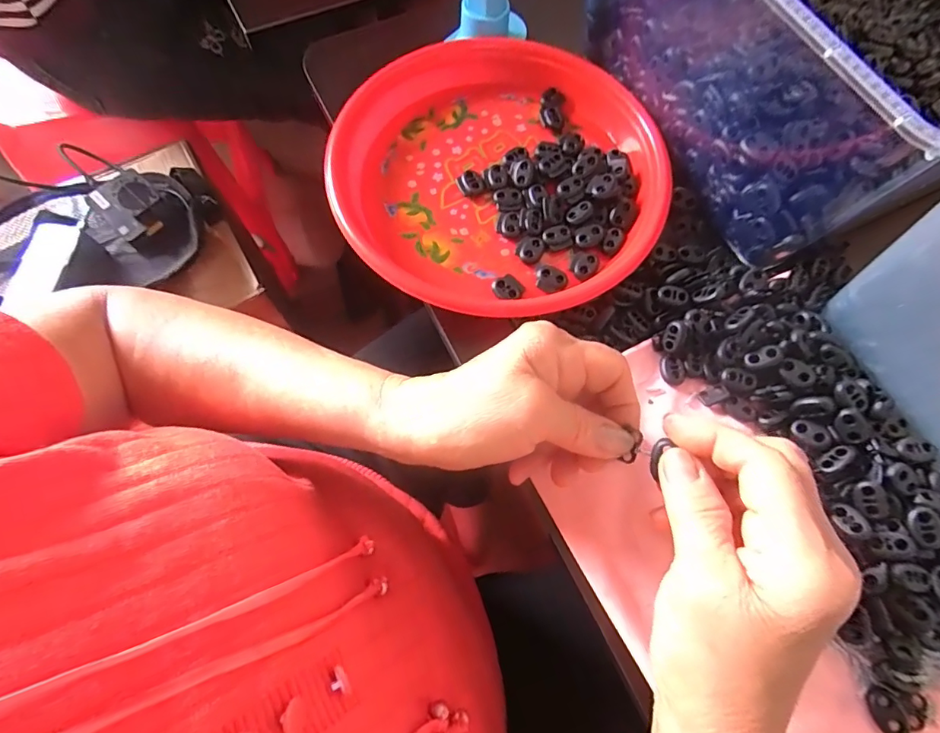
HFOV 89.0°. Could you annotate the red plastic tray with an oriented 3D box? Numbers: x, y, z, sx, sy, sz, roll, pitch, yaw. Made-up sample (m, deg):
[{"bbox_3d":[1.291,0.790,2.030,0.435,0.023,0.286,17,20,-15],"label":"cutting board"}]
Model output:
[{"bbox_3d":[0.026,-0.141,0.345,0.227,0.037,0.234,41,74,13],"label":"red plastic tray"}]

